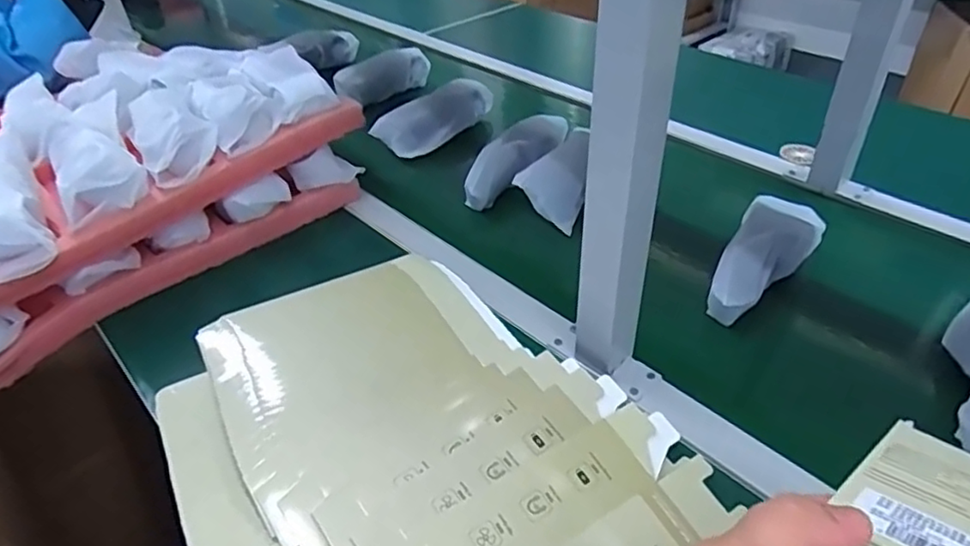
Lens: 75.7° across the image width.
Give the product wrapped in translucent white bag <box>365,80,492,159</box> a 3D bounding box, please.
[{"bbox_3d":[-0.068,-0.227,0.909,0.064,0.050,0.207,28,48,32],"label":"product wrapped in translucent white bag"}]

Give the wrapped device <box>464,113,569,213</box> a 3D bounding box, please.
[{"bbox_3d":[0.043,-0.149,0.805,0.051,0.063,0.191,28,47,32],"label":"wrapped device"}]

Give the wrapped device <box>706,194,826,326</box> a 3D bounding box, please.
[{"bbox_3d":[0.286,-0.016,0.633,0.073,0.051,0.203,22,45,27],"label":"wrapped device"}]

